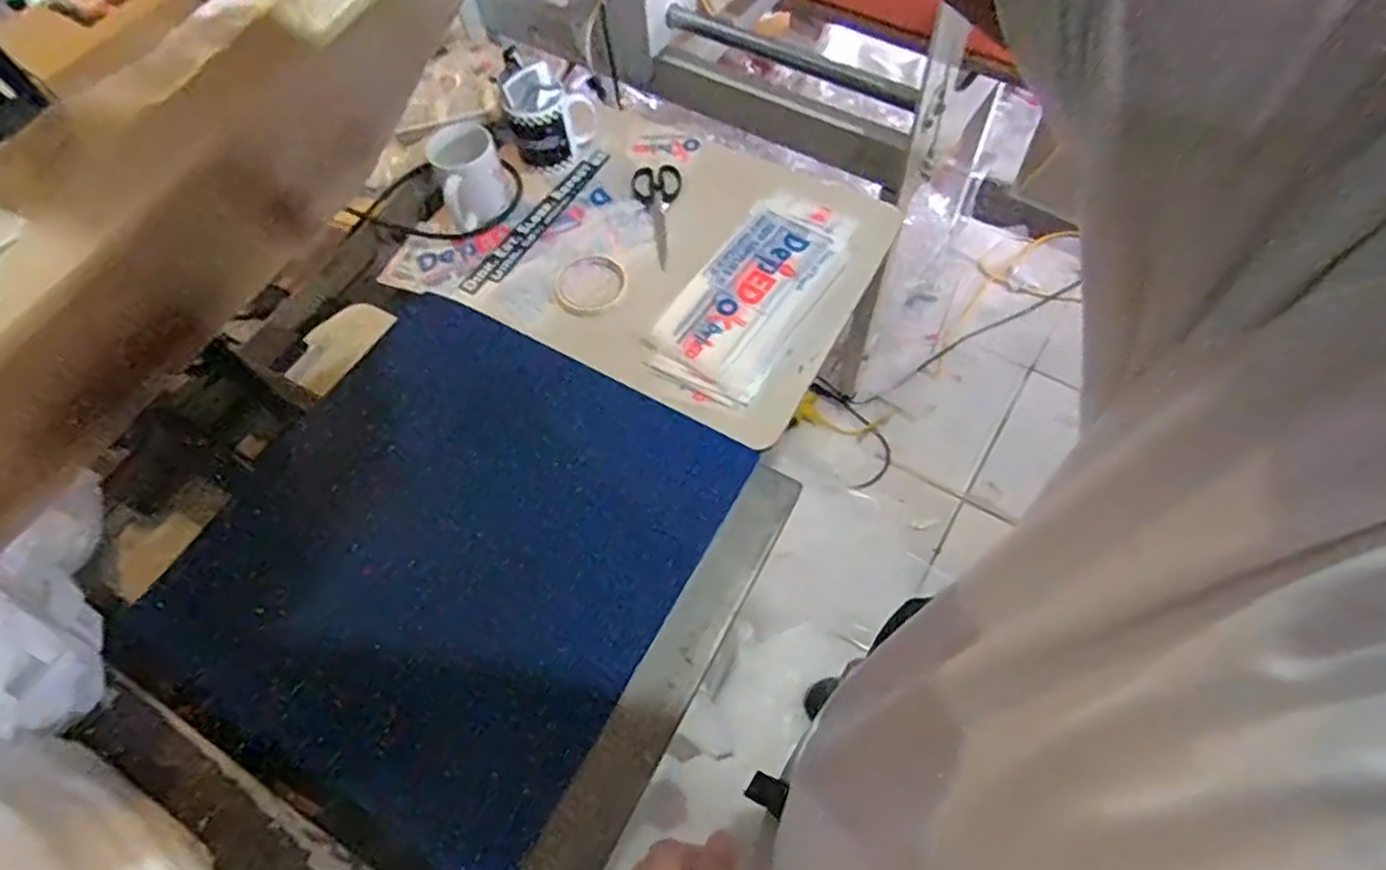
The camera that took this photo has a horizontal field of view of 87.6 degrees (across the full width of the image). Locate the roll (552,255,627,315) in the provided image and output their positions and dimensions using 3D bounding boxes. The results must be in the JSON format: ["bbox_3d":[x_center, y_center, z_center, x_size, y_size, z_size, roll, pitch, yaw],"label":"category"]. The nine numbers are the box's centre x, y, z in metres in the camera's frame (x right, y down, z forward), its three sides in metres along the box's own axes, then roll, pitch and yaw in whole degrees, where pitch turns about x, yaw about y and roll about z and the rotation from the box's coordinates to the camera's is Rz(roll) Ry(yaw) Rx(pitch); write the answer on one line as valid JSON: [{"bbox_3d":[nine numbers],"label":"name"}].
[{"bbox_3d":[-0.129,-0.185,0.895,0.084,0.014,0.093,17,63,13],"label":"roll"}]

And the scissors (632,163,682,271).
[{"bbox_3d":[-0.045,-0.292,0.957,0.066,0.014,0.148,-5,74,1],"label":"scissors"}]

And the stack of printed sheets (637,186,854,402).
[{"bbox_3d":[0.078,-0.174,0.871,0.141,0.030,0.314,30,66,18],"label":"stack of printed sheets"}]

